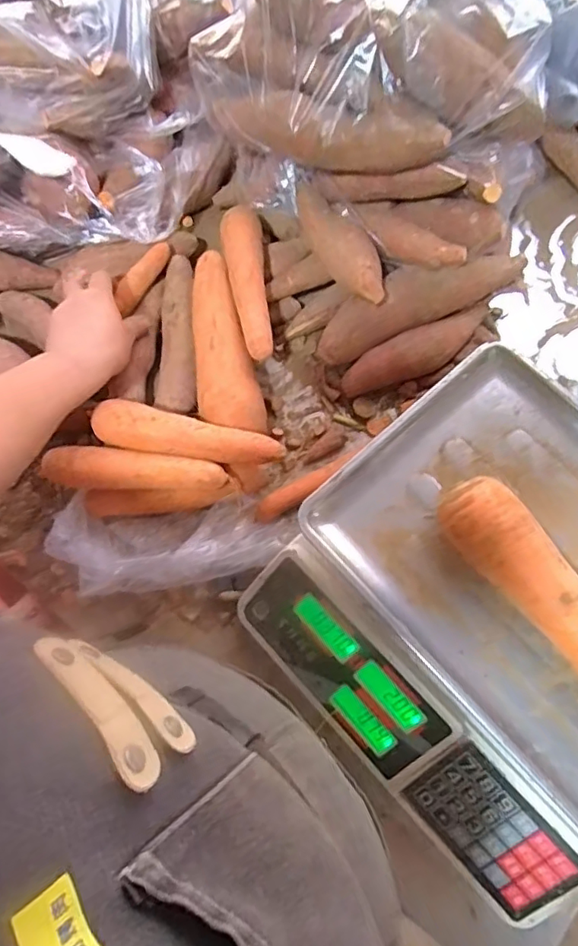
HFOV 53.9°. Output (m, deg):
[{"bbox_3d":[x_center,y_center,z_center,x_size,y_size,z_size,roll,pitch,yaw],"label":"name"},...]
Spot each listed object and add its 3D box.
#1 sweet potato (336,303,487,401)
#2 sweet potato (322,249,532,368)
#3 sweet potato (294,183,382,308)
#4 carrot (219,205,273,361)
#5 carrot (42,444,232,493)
[{"bbox_3d":[0.137,-0.122,0.585,0.172,0.043,0.049,-26,73,-6],"label":"sweet potato"},{"bbox_3d":[0.133,-0.178,0.591,0.224,0.061,0.056,-23,73,-5],"label":"sweet potato"},{"bbox_3d":[0.048,-0.225,0.571,0.046,0.052,0.154,-30,74,-7],"label":"sweet potato"},{"bbox_3d":[-0.042,-0.187,0.577,0.041,0.041,0.169,-7,72,0],"label":"carrot"},{"bbox_3d":[-0.143,-0.001,0.533,0.171,0.046,0.035,4,73,4],"label":"carrot"}]

